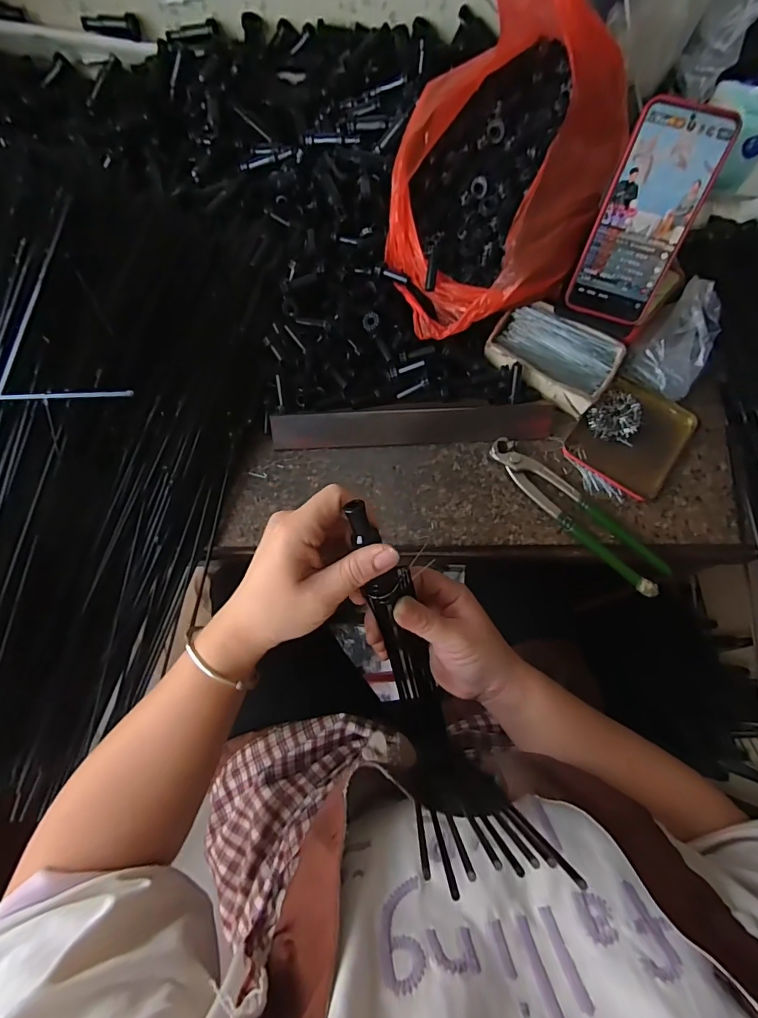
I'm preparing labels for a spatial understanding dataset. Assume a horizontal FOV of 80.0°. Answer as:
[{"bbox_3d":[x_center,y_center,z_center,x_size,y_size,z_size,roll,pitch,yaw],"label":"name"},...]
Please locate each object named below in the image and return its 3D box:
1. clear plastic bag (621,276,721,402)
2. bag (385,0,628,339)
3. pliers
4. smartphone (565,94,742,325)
[{"bbox_3d":[0.313,-0.179,0.471,0.068,0.052,0.102,35,73,15],"label":"clear plastic bag"},{"bbox_3d":[0.113,-0.320,0.427,0.202,0.222,0.259,15,69,9],"label":"bag"},{"bbox_3d":[0.189,0.000,0.432,0.196,0.021,0.036,42,75,17],"label":"pliers"},{"bbox_3d":[0.244,-0.259,0.408,0.088,0.163,0.014,20,33,8],"label":"smartphone"}]

